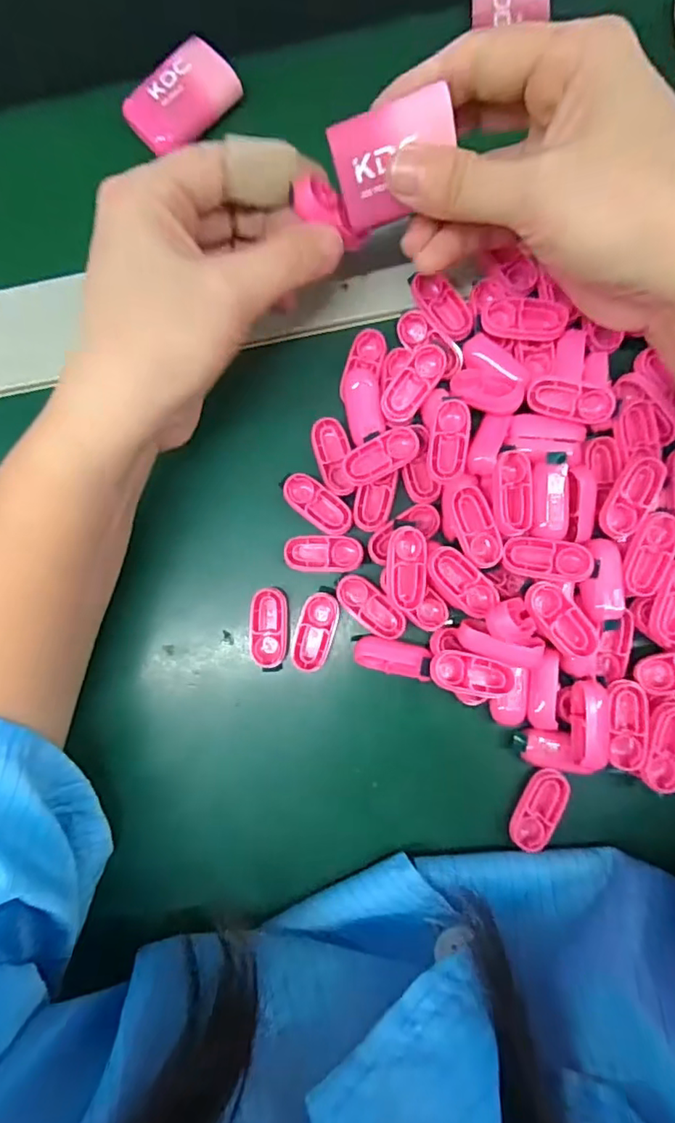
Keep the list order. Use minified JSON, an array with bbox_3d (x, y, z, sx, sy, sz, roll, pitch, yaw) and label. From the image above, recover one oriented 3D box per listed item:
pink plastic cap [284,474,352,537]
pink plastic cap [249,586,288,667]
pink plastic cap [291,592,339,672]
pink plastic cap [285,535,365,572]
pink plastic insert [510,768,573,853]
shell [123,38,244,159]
[{"bbox_3d":[-0.008,-0.025,0.240,0.033,0.005,0.015,38,89,6],"label":"pink plastic cap"},{"bbox_3d":[-0.030,0.029,0.239,0.016,0.007,0.033,1,85,4],"label":"pink plastic cap"},{"bbox_3d":[-0.010,0.030,0.235,0.015,0.006,0.034,16,87,5],"label":"pink plastic cap"},{"bbox_3d":[-0.006,-0.003,0.241,0.033,0.010,0.016,1,85,4],"label":"pink plastic cap"},{"bbox_3d":[0.084,0.103,0.226,0.017,0.004,0.035,27,88,6],"label":"pink plastic insert"},{"bbox_3d":[-0.074,-0.218,0.259,0.052,0.011,0.032,-44,84,0],"label":"shell"}]

